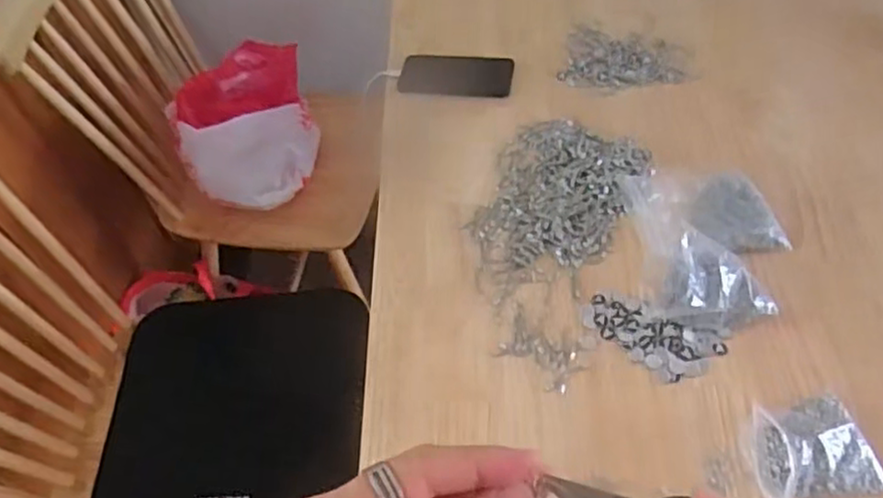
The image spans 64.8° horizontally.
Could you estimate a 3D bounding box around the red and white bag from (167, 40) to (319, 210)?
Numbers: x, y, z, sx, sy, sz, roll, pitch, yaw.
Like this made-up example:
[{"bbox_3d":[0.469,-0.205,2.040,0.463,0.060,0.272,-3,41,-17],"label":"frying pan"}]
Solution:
[{"bbox_3d":[-0.321,-0.195,1.158,0.223,0.181,0.208,-18,52,-8],"label":"red and white bag"}]

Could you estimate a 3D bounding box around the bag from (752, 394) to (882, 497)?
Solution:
[{"bbox_3d":[0.307,0.167,0.584,0.103,0.031,0.083,-11,52,-2],"label":"bag"}]

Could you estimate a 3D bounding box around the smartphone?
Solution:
[{"bbox_3d":[0.020,-0.233,0.935,0.152,0.012,0.073,9,54,13],"label":"smartphone"}]

